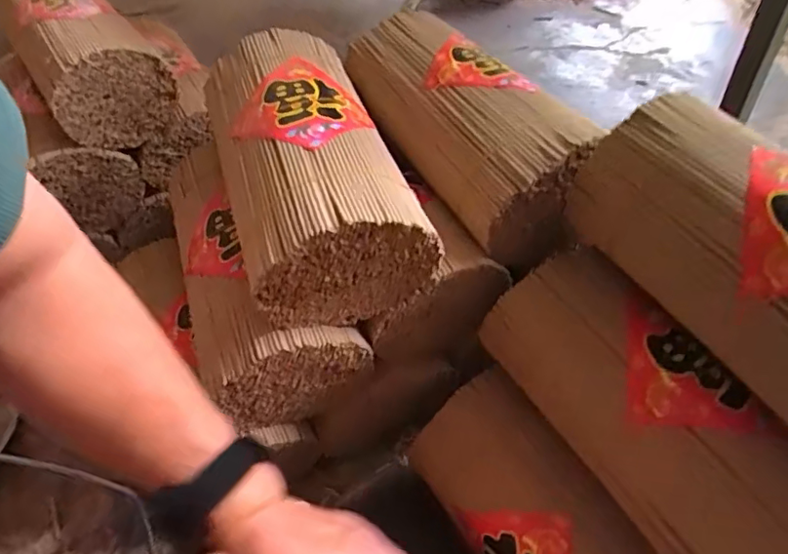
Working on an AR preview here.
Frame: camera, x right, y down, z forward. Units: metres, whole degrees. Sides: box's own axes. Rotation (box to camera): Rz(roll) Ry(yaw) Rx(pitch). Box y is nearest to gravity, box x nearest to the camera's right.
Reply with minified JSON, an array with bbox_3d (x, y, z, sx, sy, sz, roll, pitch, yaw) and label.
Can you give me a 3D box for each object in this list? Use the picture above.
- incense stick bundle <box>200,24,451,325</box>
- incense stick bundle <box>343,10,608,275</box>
[{"bbox_3d":[-0.083,-0.104,0.527,0.147,0.111,0.306,-17,49,-10],"label":"incense stick bundle"},{"bbox_3d":[0.062,-0.149,0.580,0.124,0.111,0.305,-23,50,-15],"label":"incense stick bundle"}]

